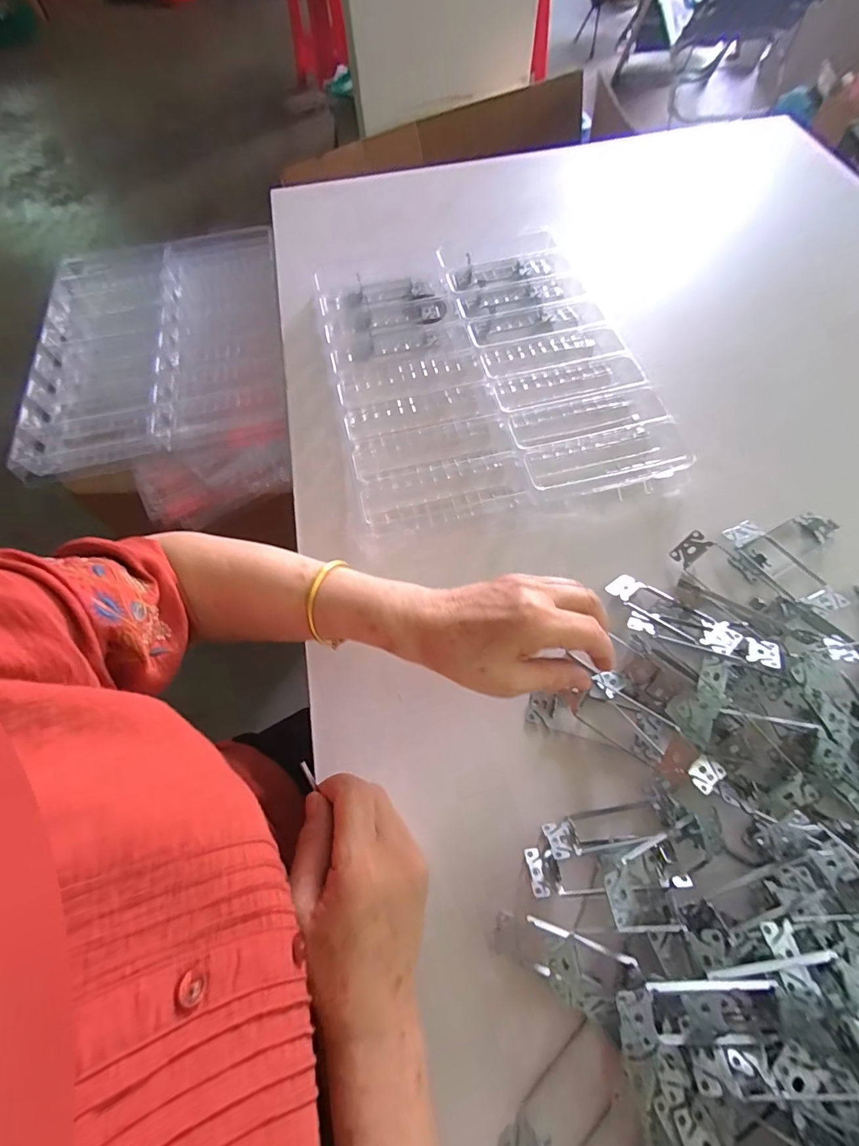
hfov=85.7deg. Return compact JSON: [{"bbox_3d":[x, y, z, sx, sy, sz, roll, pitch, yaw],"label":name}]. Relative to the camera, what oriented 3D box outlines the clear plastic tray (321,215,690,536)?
[{"bbox_3d":[0.059,-0.253,0.554,0.337,0.033,0.427,-13,64,-3],"label":"clear plastic tray"}]

